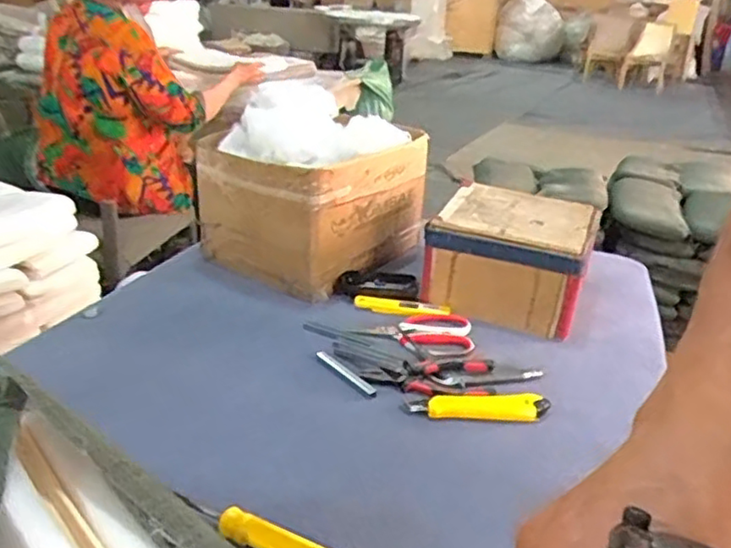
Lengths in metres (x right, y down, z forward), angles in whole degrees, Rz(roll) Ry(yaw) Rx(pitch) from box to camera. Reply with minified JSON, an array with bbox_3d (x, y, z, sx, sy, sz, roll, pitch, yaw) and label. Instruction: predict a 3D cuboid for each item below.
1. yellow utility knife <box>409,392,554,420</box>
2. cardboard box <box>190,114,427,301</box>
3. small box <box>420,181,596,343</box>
[{"bbox_3d":[0.126,0.142,0.724,0.150,0.012,0.034,0,25,-4],"label":"yellow utility knife"},{"bbox_3d":[-0.075,-0.112,1.055,0.245,0.202,0.288,19,29,31],"label":"cardboard box"},{"bbox_3d":[0.215,-0.028,0.964,0.210,0.127,0.209,13,27,22],"label":"small box"}]

